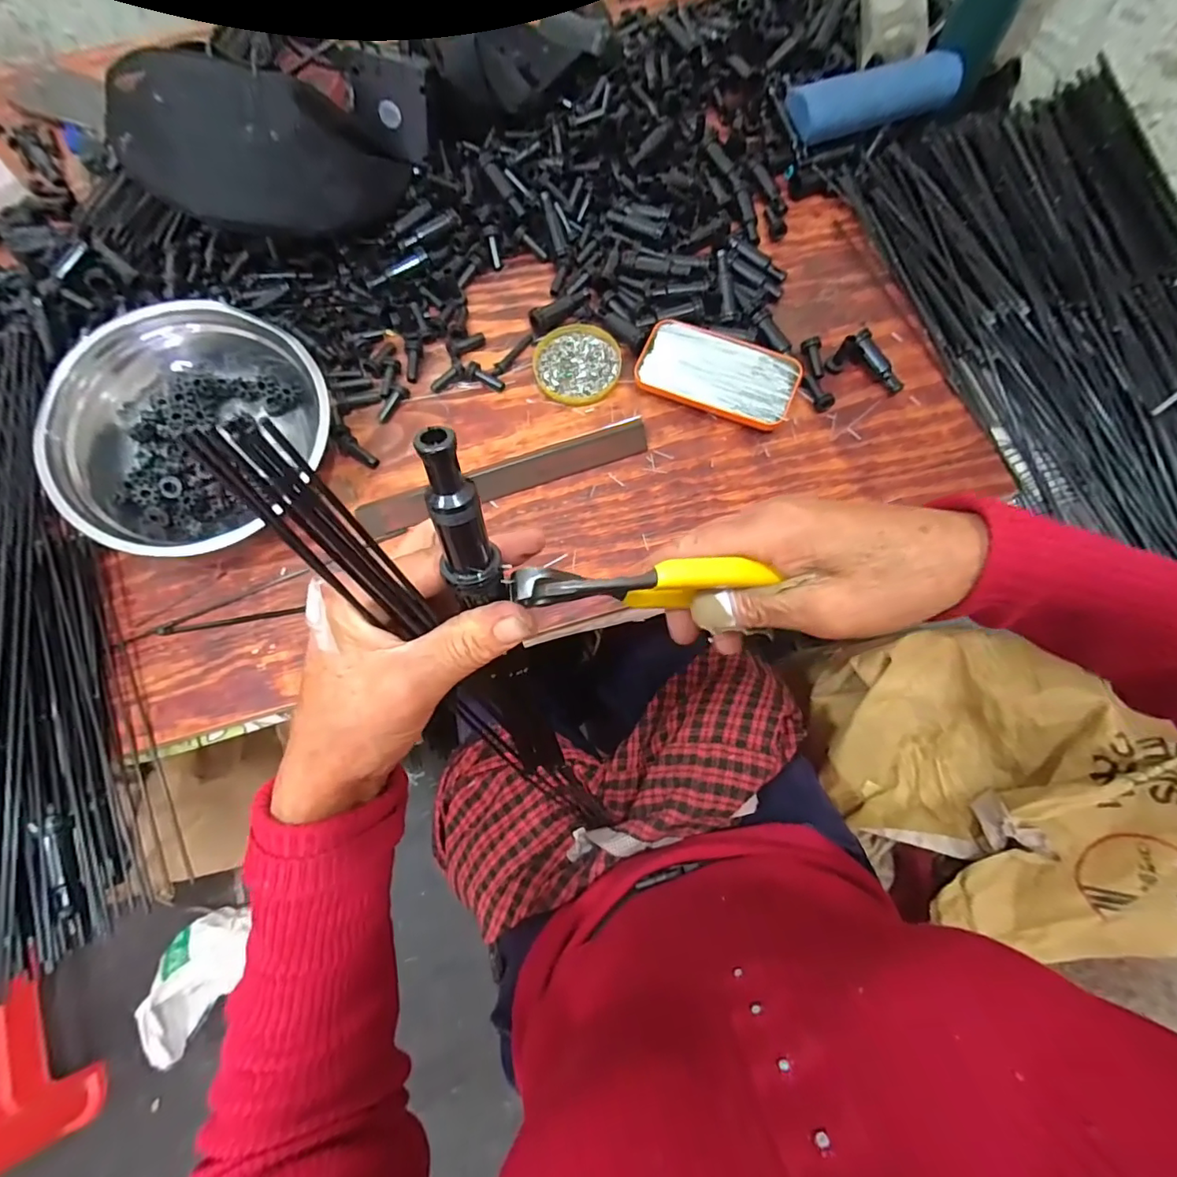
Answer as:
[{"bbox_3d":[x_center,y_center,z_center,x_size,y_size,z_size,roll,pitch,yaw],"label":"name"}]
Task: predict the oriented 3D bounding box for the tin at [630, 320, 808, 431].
[{"bbox_3d":[0.120,-0.202,0.491,0.142,0.014,0.076,23,75,8],"label":"tin"}]

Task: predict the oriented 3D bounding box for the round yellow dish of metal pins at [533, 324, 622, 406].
[{"bbox_3d":[-0.010,-0.219,0.513,0.082,0.007,0.086,0,73,1],"label":"round yellow dish of metal pins"}]

